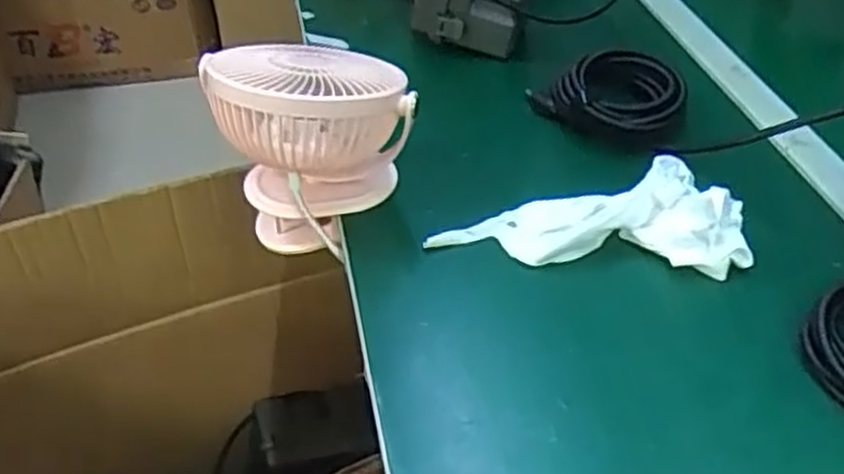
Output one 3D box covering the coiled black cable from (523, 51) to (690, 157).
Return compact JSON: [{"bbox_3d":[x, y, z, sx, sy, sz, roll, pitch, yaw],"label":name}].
[{"bbox_3d":[0.166,-0.123,0.724,0.144,0.045,0.080,13,45,17],"label":"coiled black cable"}]

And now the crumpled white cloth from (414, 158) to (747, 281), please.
[{"bbox_3d":[0.127,-0.026,0.613,0.236,0.050,0.095,4,43,6],"label":"crumpled white cloth"}]

